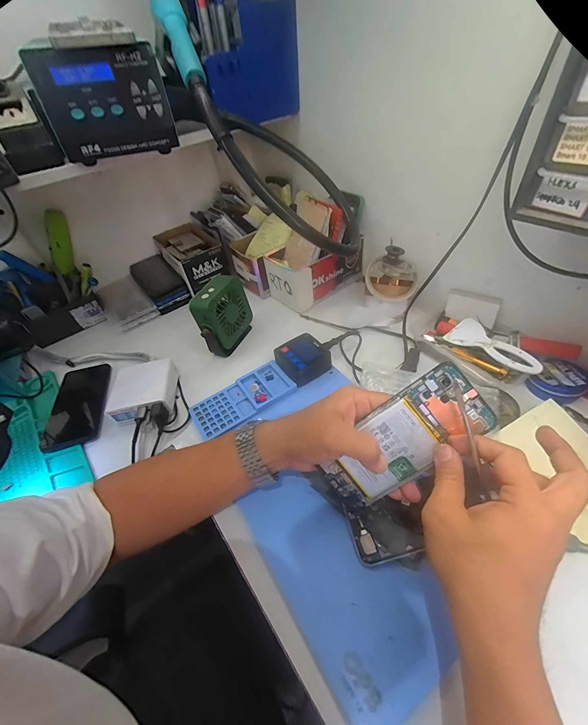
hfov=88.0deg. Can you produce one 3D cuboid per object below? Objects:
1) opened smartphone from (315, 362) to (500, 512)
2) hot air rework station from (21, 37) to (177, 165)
[{"bbox_3d":[0.099,0.075,0.284,0.161,0.005,0.071,-44,88,15],"label":"opened smartphone"},{"bbox_3d":[-0.254,-0.345,0.405,0.155,0.118,0.111,-26,49,-17],"label":"hot air rework station"}]

